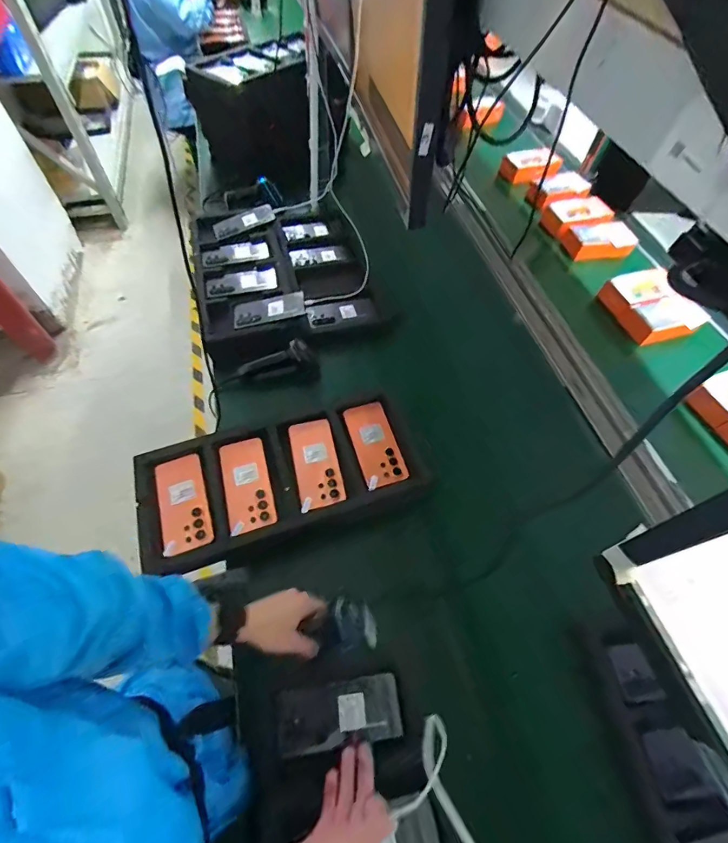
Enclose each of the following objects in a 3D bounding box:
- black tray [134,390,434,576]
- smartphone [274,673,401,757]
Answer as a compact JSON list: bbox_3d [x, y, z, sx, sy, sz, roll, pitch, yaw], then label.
[{"bbox_3d":[-0.142,0.096,0.716,0.477,0.030,0.228,-17,60,-13],"label":"black tray"},{"bbox_3d":[-0.033,0.403,0.555,0.164,0.015,0.072,-7,58,-4],"label":"smartphone"}]

